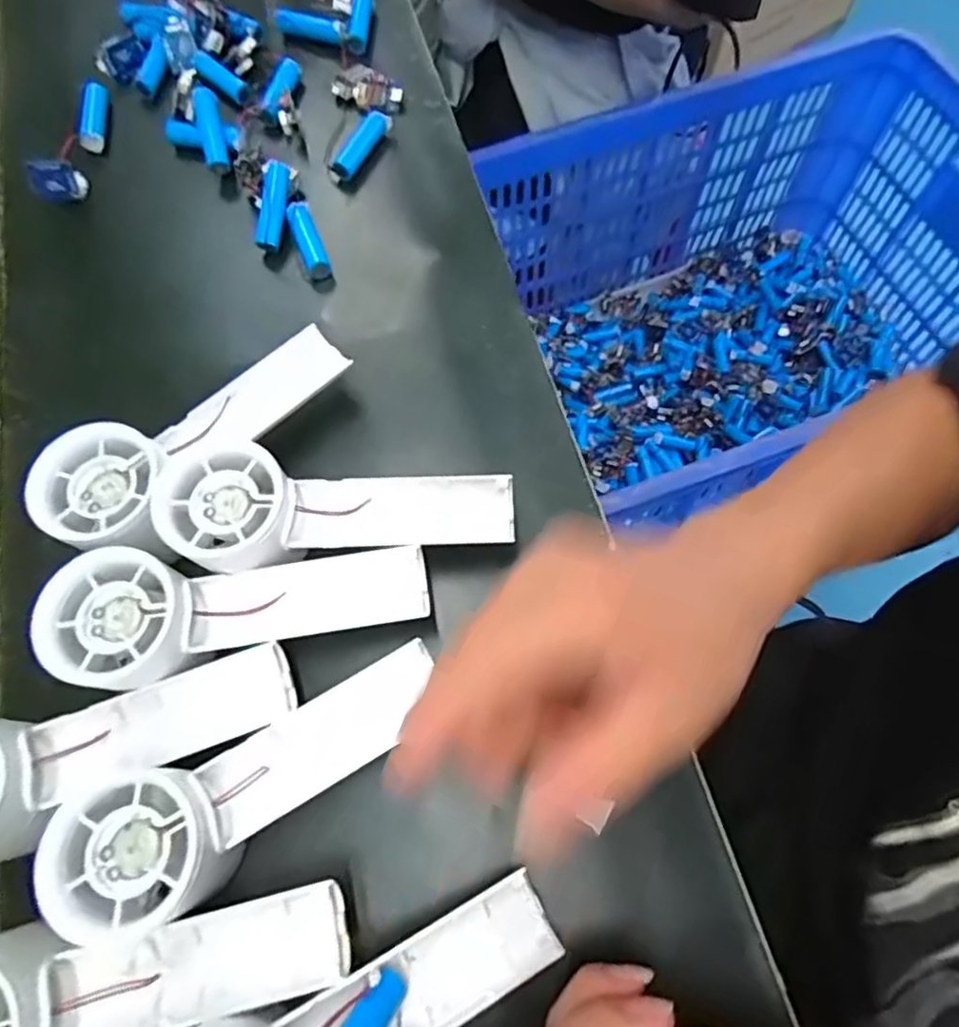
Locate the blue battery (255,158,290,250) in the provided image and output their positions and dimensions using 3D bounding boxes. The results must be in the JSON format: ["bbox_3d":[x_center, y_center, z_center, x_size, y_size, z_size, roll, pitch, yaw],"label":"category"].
[{"bbox_3d":[-0.125,-0.186,0.384,0.014,0.014,0.051,9,90,4],"label":"blue battery"}]

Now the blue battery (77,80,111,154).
[{"bbox_3d":[-0.263,-0.271,0.431,0.015,0.017,0.053,-7,69,-2],"label":"blue battery"}]

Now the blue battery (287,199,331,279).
[{"bbox_3d":[-0.105,-0.168,0.388,0.015,0.015,0.052,-20,75,-7],"label":"blue battery"}]

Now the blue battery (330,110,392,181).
[{"bbox_3d":[-0.077,-0.239,0.409,0.015,0.010,0.048,36,88,14],"label":"blue battery"}]

